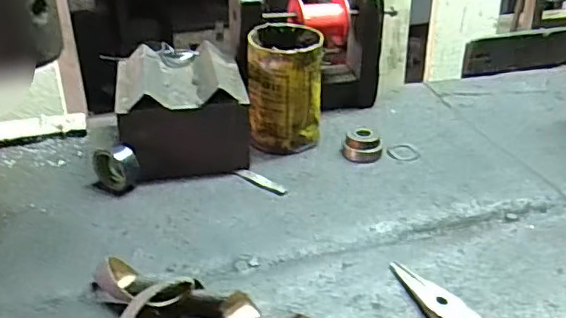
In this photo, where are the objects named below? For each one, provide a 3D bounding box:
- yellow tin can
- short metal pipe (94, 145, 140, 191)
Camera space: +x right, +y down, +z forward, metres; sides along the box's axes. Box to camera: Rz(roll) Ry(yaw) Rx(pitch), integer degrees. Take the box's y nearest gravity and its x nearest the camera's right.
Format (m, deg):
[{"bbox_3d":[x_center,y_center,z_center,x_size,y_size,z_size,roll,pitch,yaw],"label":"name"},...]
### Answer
[{"bbox_3d":[0.003,-0.070,0.599,0.071,0.116,0.069,0,29,1],"label":"yellow tin can"},{"bbox_3d":[-0.154,0.007,0.544,0.041,0.042,0.016,13,32,24],"label":"short metal pipe"}]

